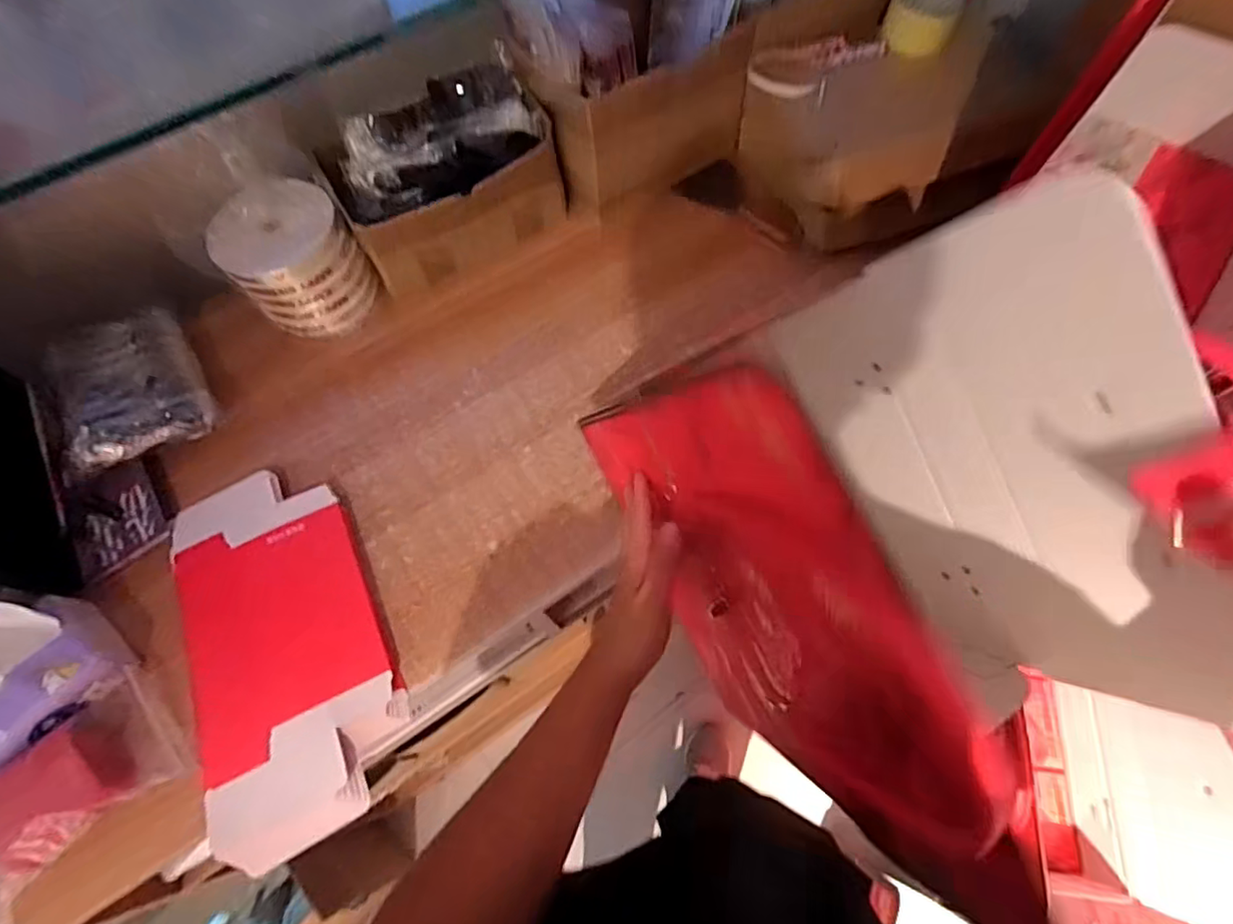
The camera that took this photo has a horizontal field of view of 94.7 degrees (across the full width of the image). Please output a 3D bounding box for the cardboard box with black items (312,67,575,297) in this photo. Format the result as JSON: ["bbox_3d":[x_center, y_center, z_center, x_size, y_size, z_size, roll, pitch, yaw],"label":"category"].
[{"bbox_3d":[-0.201,-0.341,0.702,0.261,0.161,0.134,-34,69,-12],"label":"cardboard box with black items"}]

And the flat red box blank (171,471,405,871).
[{"bbox_3d":[-0.319,0.172,0.547,0.176,0.023,0.347,-21,69,-10],"label":"flat red box blank"}]

